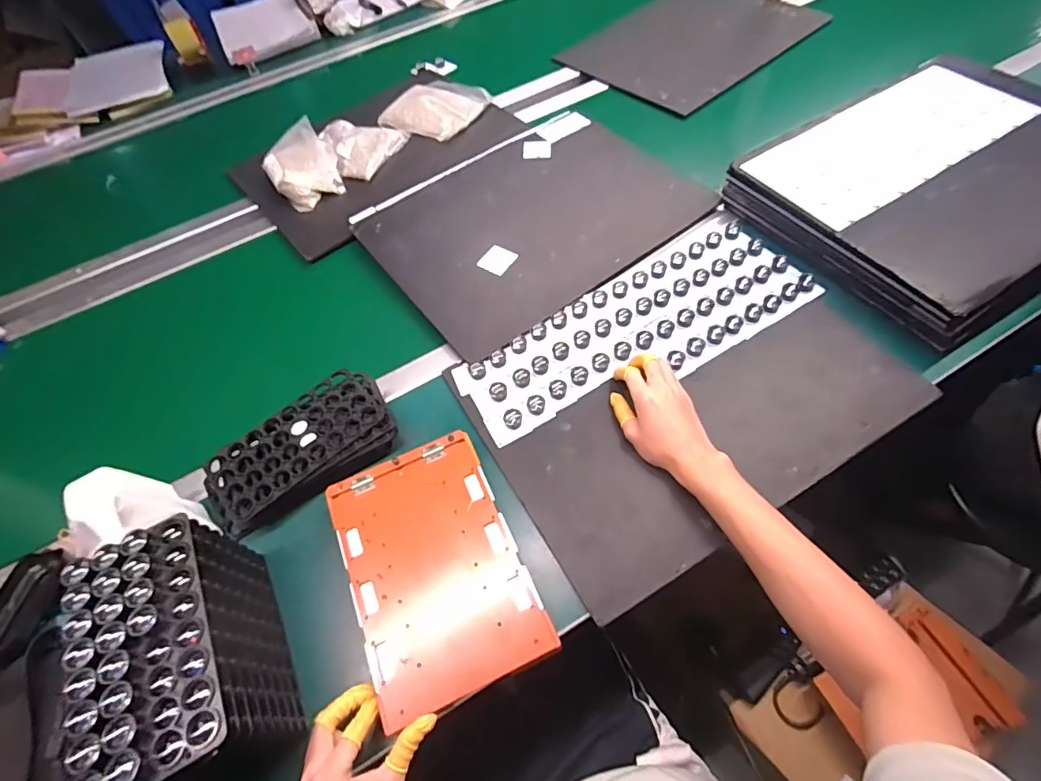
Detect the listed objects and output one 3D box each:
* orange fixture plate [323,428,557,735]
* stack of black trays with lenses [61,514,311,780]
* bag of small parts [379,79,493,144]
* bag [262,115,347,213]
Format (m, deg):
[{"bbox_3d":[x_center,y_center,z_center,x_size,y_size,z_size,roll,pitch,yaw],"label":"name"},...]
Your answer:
[{"bbox_3d":[-0.089,0.172,0.508,0.163,0.007,0.244,-23,59,-9],"label":"orange fixture plate"},{"bbox_3d":[-0.289,0.231,0.443,0.094,0.148,0.188,-27,60,-12],"label":"stack of black trays with lenses"},{"bbox_3d":[-0.161,-0.552,0.989,0.167,0.033,0.171,25,63,19],"label":"bag of small parts"},{"bbox_3d":[-0.394,-0.405,0.907,0.121,0.051,0.168,-28,60,-12],"label":"bag"}]

